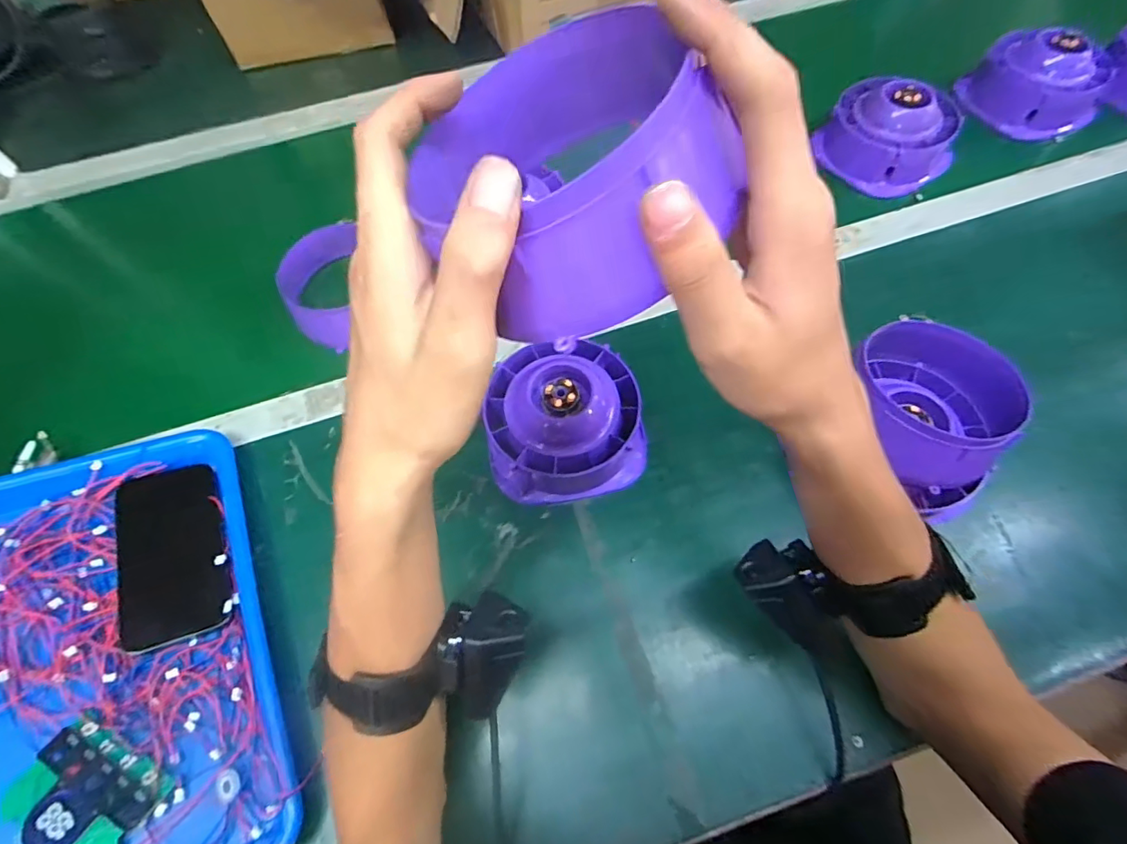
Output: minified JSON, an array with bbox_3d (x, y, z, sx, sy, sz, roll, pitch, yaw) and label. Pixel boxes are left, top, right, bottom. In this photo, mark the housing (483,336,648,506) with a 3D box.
[{"bbox_3d":[0.000,-0.005,0.447,0.128,0.078,0.126,-13,64,-3],"label":"housing"}]

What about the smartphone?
[{"bbox_3d":[-0.314,0.103,0.419,0.073,0.014,0.140,-15,67,-23],"label":"smartphone"}]

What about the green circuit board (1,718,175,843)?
[{"bbox_3d":[-0.312,0.244,0.339,0.083,0.011,0.067,32,59,5],"label":"green circuit board"}]

